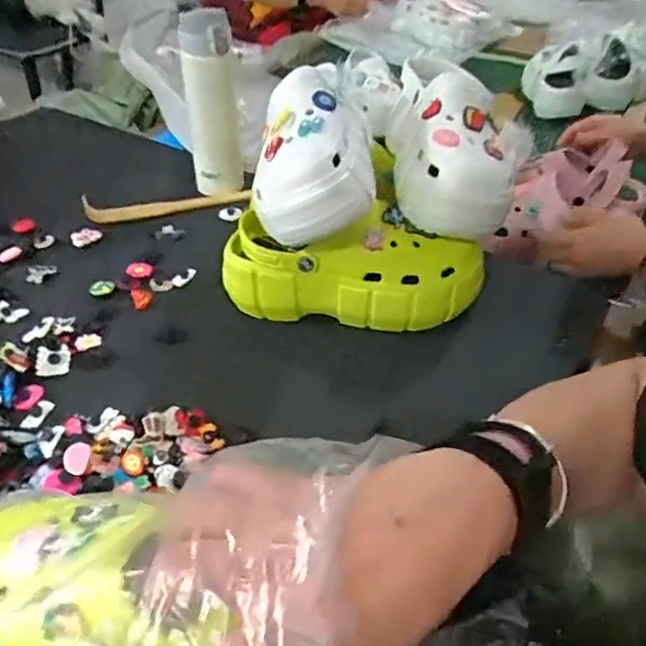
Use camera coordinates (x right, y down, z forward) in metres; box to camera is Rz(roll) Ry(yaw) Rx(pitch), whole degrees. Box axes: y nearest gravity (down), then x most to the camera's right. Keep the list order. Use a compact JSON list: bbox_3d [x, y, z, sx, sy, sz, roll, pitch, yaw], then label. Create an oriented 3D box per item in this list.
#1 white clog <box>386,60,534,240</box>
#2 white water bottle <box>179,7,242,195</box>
[{"bbox_3d":[0.135,-0.186,0.644,0.124,0.107,0.226,1,39,4],"label":"white clog"},{"bbox_3d":[-0.144,-0.281,0.831,0.064,0.220,0.049,-6,38,-9],"label":"white water bottle"}]

